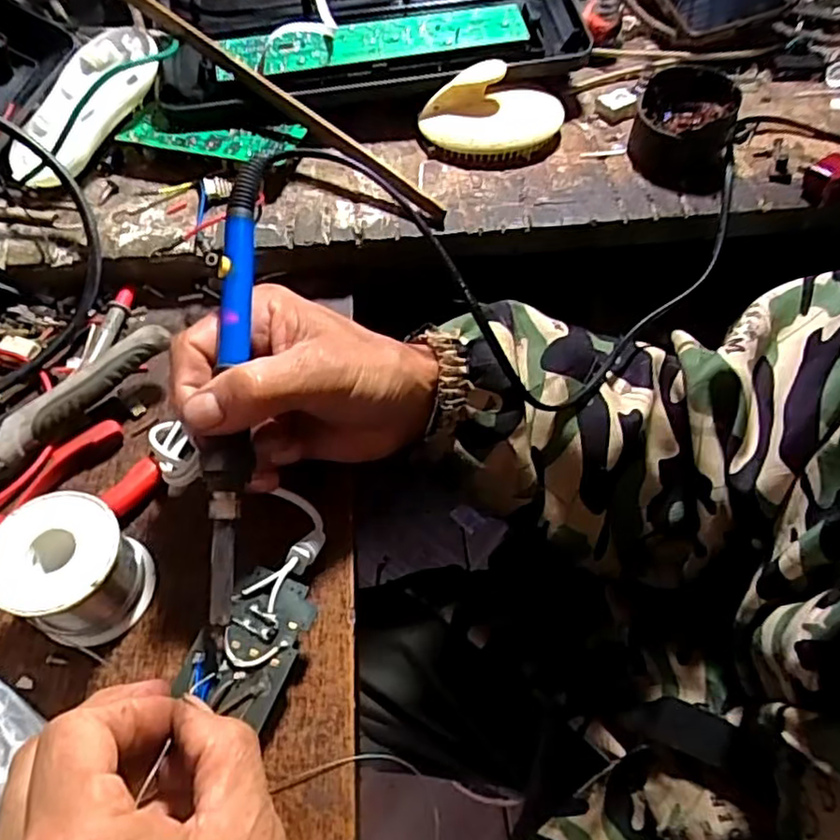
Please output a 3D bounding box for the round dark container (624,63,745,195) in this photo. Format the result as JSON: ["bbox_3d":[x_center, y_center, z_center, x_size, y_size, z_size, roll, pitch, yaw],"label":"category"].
[{"bbox_3d":[0.168,-0.184,0.412,0.063,0.048,0.060,0,60,-1],"label":"round dark container"}]

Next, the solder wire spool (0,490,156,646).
[{"bbox_3d":[-0.149,0.065,0.282,0.050,0.050,0.051,0,60,-1],"label":"solder wire spool"}]

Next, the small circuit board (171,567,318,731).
[{"bbox_3d":[-0.071,0.090,0.270,0.041,0.012,0.056,22,65,9],"label":"small circuit board"}]

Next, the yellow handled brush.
[{"bbox_3d":[0.047,-0.200,0.419,0.093,0.038,0.066,7,60,3],"label":"yellow handled brush"}]

